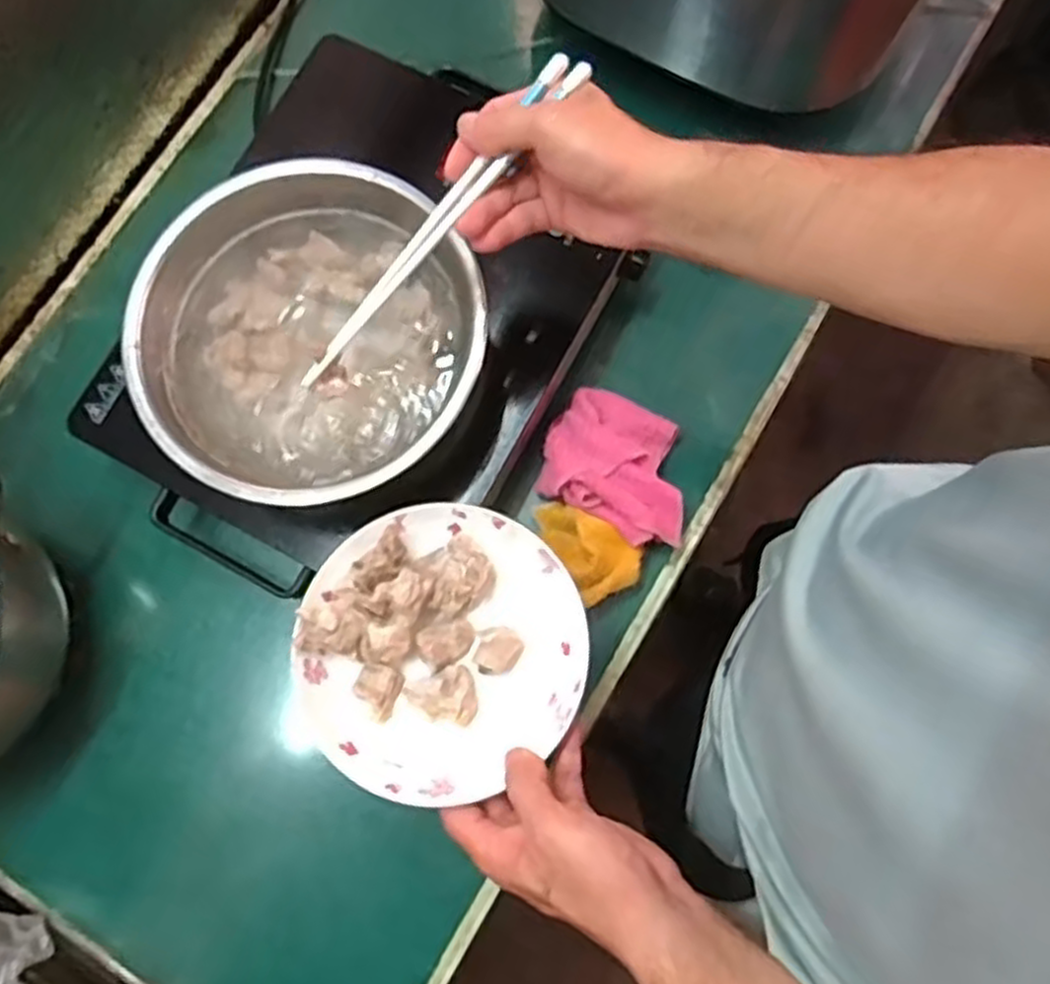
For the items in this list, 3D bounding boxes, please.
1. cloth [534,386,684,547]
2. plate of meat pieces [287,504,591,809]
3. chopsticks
[{"bbox_3d":[0.076,-0.023,0.608,0.122,0.033,0.100,31,80,7],"label":"cloth"},{"bbox_3d":[-0.053,0.096,0.487,0.171,0.035,0.165,0,78,1],"label":"plate of meat pieces"},{"bbox_3d":[-0.054,-0.154,0.465,0.241,0.014,0.022,-44,79,19],"label":"chopsticks"}]

